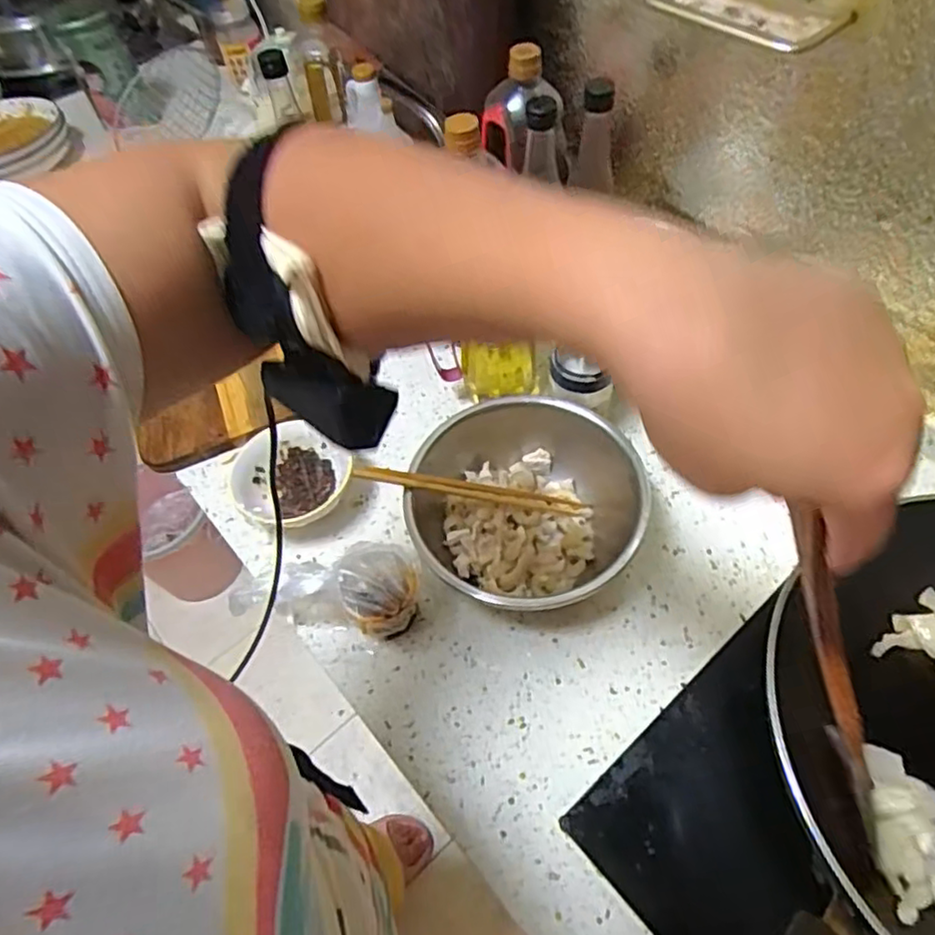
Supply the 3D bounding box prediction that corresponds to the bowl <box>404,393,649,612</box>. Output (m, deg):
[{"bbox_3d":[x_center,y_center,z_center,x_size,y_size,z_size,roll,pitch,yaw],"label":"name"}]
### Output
[{"bbox_3d":[0.055,0.040,0.614,0.200,0.097,0.205,-2,56,4],"label":"bowl"}]

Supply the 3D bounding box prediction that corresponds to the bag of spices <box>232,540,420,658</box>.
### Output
[{"bbox_3d":[-0.124,0.121,0.583,0.168,0.085,0.076,-13,56,-3],"label":"bag of spices"}]

